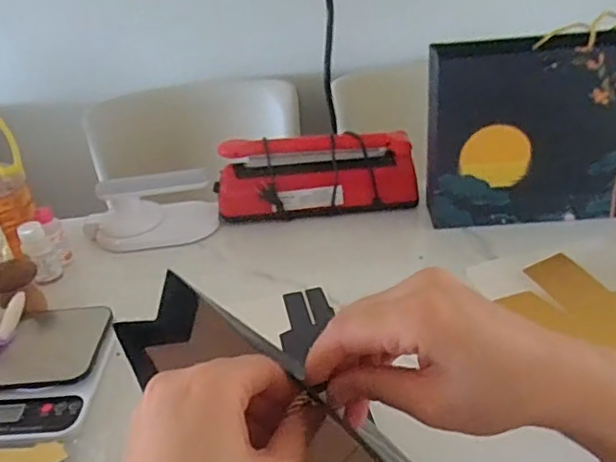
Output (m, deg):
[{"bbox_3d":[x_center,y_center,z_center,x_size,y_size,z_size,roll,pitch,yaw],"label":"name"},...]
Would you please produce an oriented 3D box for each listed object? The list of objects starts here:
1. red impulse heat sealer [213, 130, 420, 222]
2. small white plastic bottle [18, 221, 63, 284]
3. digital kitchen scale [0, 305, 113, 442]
[{"bbox_3d":[0.011,-0.080,0.900,0.306,0.122,0.061,-8,32,-3],"label":"red impulse heat sealer"},{"bbox_3d":[-0.370,0.032,0.813,0.037,0.088,0.035,-19,34,-19],"label":"small white plastic bottle"},{"bbox_3d":[-0.298,0.153,0.668,0.136,0.030,0.204,-6,32,0],"label":"digital kitchen scale"}]

